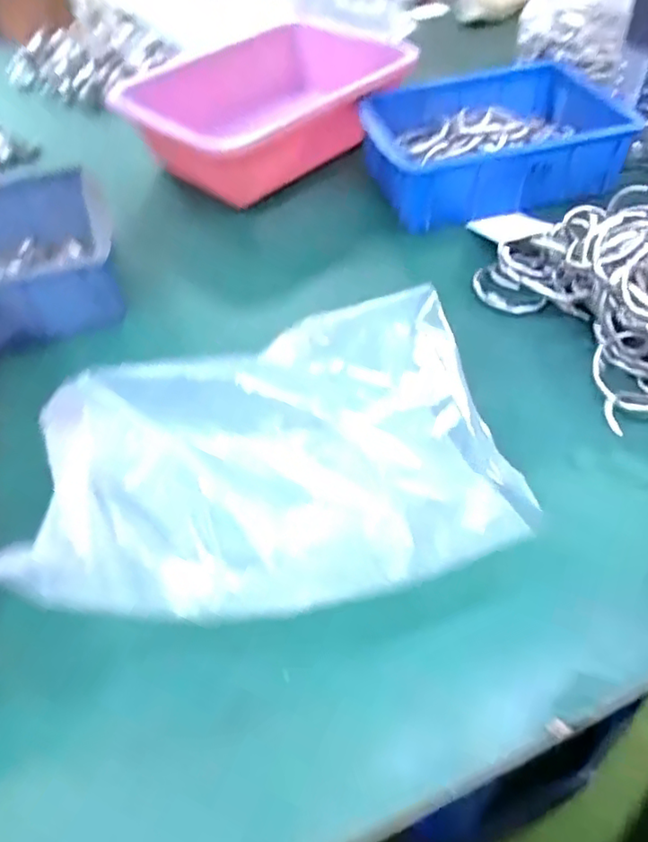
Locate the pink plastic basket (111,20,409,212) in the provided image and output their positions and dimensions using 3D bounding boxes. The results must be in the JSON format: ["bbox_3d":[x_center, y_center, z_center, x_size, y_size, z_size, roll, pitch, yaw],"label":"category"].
[{"bbox_3d":[-0.057,-0.341,0.669,0.193,0.086,0.273,36,61,27],"label":"pink plastic basket"}]

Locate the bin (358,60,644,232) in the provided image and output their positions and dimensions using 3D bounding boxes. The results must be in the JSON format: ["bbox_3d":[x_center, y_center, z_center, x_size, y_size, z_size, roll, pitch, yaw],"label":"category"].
[{"bbox_3d":[0.167,-0.290,0.630,0.249,0.068,0.184,-8,51,-4],"label":"bin"}]

